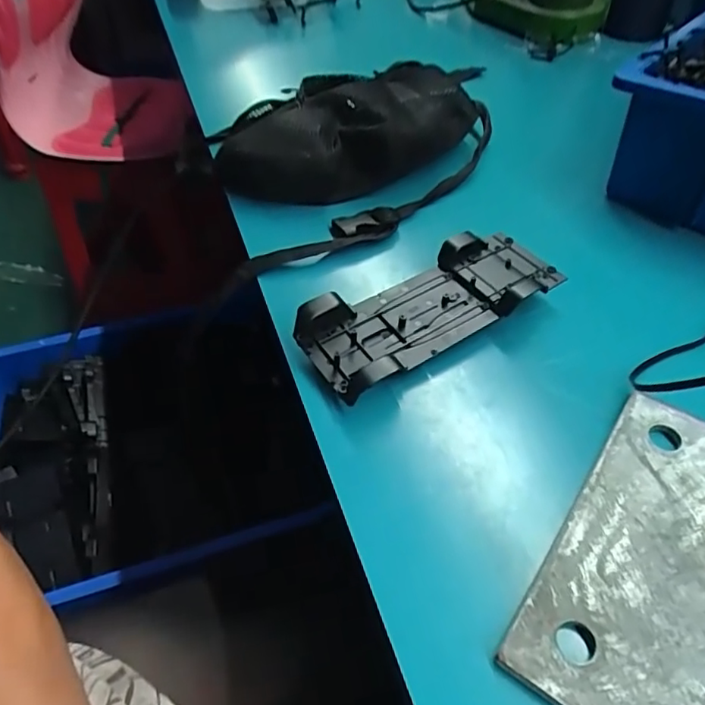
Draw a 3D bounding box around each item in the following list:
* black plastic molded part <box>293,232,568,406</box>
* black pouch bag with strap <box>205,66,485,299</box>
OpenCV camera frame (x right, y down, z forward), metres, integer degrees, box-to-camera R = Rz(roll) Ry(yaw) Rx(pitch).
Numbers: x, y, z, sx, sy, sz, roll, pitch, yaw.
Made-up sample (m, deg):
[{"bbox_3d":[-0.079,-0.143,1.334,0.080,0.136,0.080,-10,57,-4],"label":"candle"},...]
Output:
[{"bbox_3d":[0.060,-0.032,0.404,0.198,0.038,0.078,-28,53,-21],"label":"black plastic molded part"},{"bbox_3d":[-0.007,-0.214,0.543,0.357,0.064,0.224,-35,55,-26],"label":"black pouch bag with strap"}]

